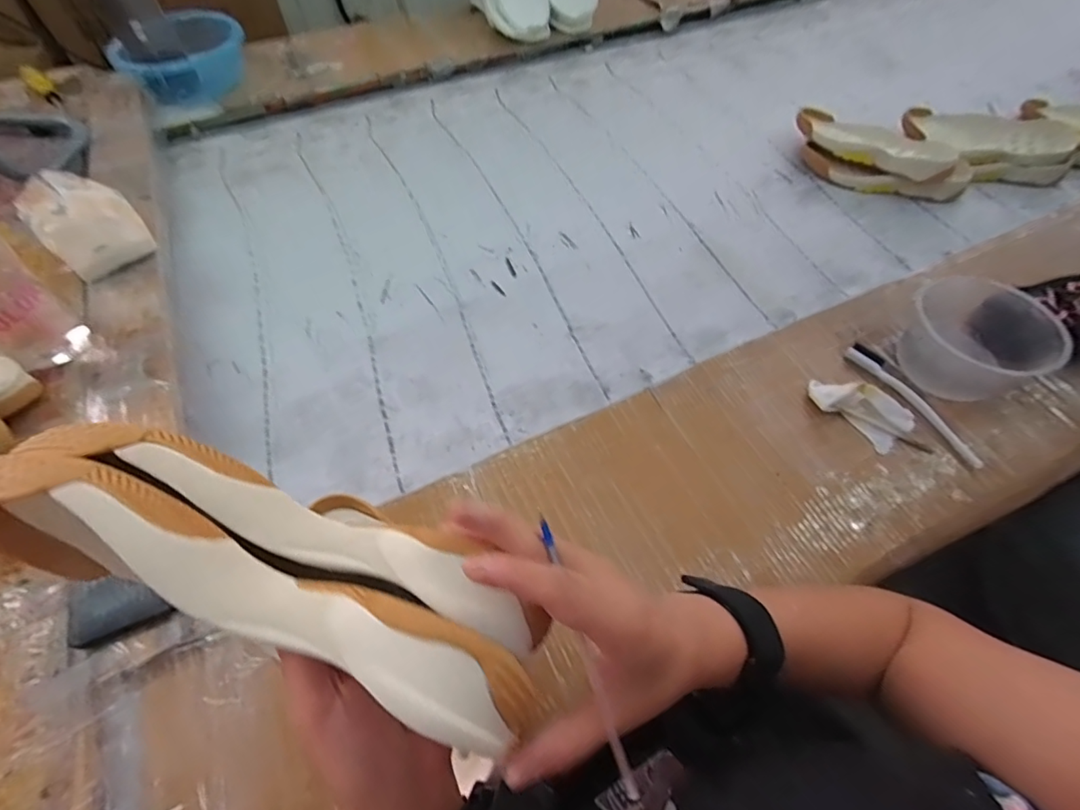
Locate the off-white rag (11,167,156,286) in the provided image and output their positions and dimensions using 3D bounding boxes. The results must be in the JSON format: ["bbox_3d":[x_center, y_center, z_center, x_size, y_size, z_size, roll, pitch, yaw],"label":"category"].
[{"bbox_3d":[-0.579,-0.235,0.634,0.150,0.083,0.099,36,64,20],"label":"off-white rag"}]

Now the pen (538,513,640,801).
[{"bbox_3d":[0.020,0.108,0.218,0.004,0.004,0.125,-18,85,-13],"label":"pen"}]

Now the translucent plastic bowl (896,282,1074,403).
[{"bbox_3d":[0.477,-0.068,0.547,0.137,0.079,0.116,36,63,20],"label":"translucent plastic bowl"}]

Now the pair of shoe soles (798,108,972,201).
[{"bbox_3d":[0.579,-0.423,0.850,0.268,0.076,0.106,17,59,10],"label":"pair of shoe soles"}]

